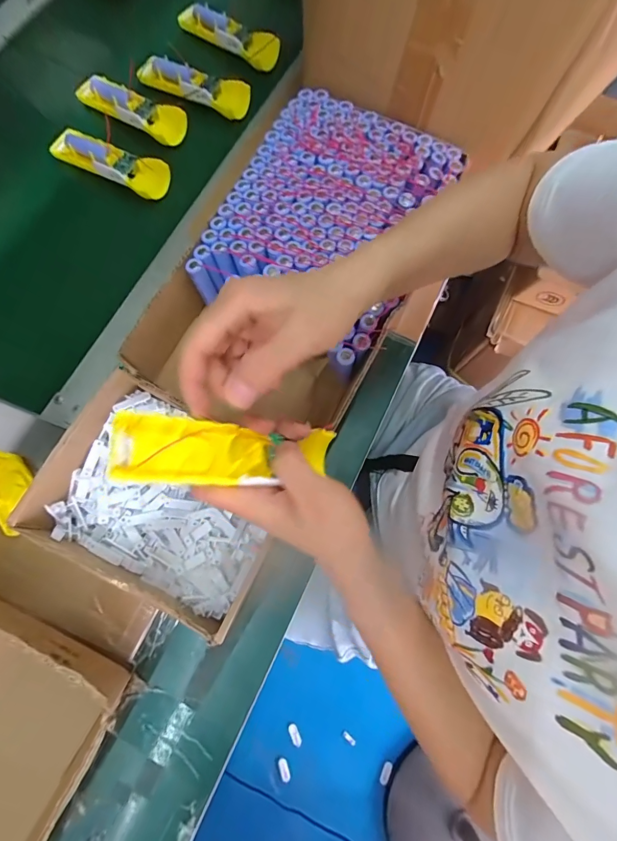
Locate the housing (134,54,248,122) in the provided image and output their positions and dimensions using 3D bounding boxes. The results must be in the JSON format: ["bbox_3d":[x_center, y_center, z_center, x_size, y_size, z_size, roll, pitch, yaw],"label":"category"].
[{"bbox_3d":[-0.159,-0.457,0.516,0.158,0.032,0.039,18,76,3],"label":"housing"}]

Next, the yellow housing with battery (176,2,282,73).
[{"bbox_3d":[-0.113,-0.555,0.538,0.158,0.025,0.047,34,77,7],"label":"yellow housing with battery"}]

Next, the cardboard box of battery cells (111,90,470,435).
[{"bbox_3d":[-0.004,-0.173,0.432,0.231,0.083,0.396,29,77,5],"label":"cardboard box of battery cells"}]

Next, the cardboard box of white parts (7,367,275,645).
[{"bbox_3d":[-0.133,0.073,0.365,0.210,0.070,0.165,26,77,5],"label":"cardboard box of white parts"}]

